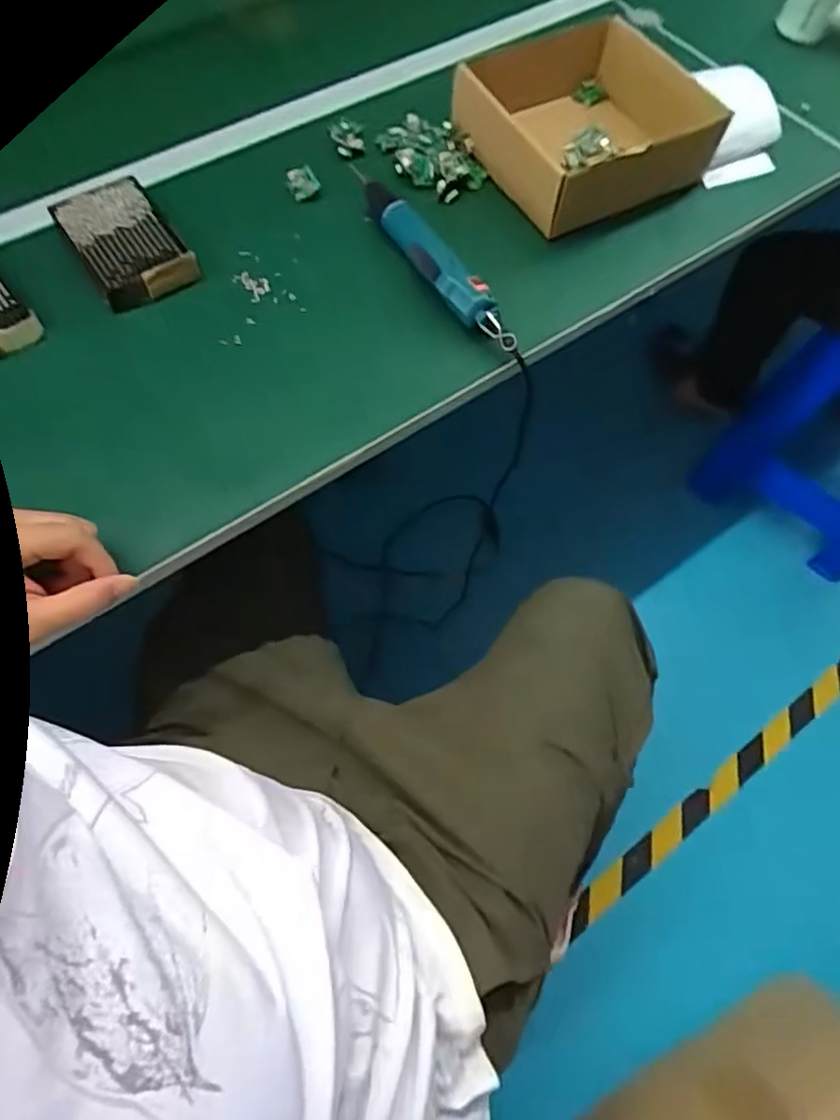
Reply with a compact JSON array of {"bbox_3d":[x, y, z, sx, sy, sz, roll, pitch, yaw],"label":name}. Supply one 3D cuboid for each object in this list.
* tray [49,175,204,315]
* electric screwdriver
[{"bbox_3d":[-0.267,-0.289,0.587,0.083,0.027,0.139,-32,71,-15],"label":"tray"},{"bbox_3d":[0.006,-0.286,0.591,0.030,0.033,0.248,-31,71,-15],"label":"electric screwdriver"}]

